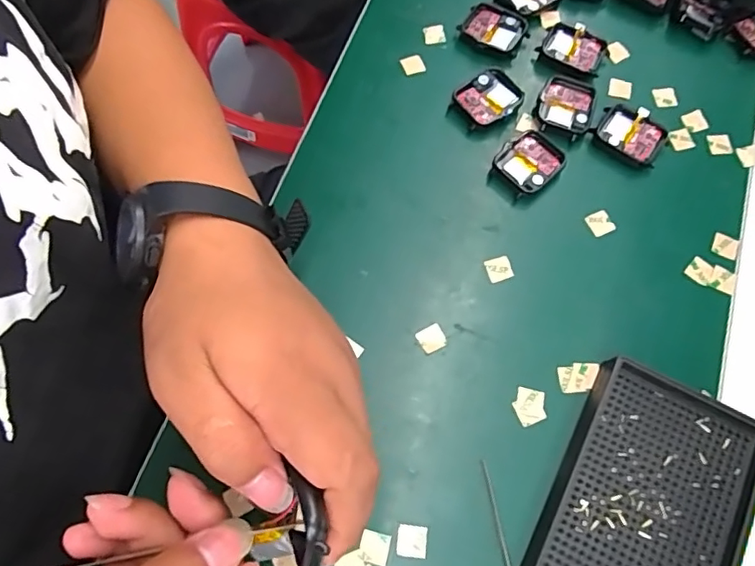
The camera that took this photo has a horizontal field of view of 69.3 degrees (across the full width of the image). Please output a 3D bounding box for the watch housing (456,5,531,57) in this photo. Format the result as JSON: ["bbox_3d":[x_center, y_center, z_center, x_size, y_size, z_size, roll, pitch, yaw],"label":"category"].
[{"bbox_3d":[0.087,-0.190,0.408,0.046,0.007,0.038,25,71,7],"label":"watch housing"}]

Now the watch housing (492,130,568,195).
[{"bbox_3d":[0.103,-0.082,0.370,0.037,0.012,0.042,42,74,12],"label":"watch housing"}]

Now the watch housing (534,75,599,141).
[{"bbox_3d":[0.133,-0.124,0.382,0.039,0.009,0.047,22,71,6],"label":"watch housing"}]

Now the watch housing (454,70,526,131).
[{"bbox_3d":[0.078,-0.129,0.387,0.042,0.010,0.037,-32,74,-12],"label":"watch housing"}]

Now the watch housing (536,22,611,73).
[{"bbox_3d":[0.143,-0.173,0.402,0.046,0.011,0.033,38,73,11],"label":"watch housing"}]

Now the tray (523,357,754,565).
[{"bbox_3d":[0.144,0.121,0.291,0.096,0.016,0.135,27,71,8],"label":"tray"}]

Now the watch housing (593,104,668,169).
[{"bbox_3d":[0.175,-0.102,0.378,0.044,0.012,0.036,34,73,10],"label":"watch housing"}]

